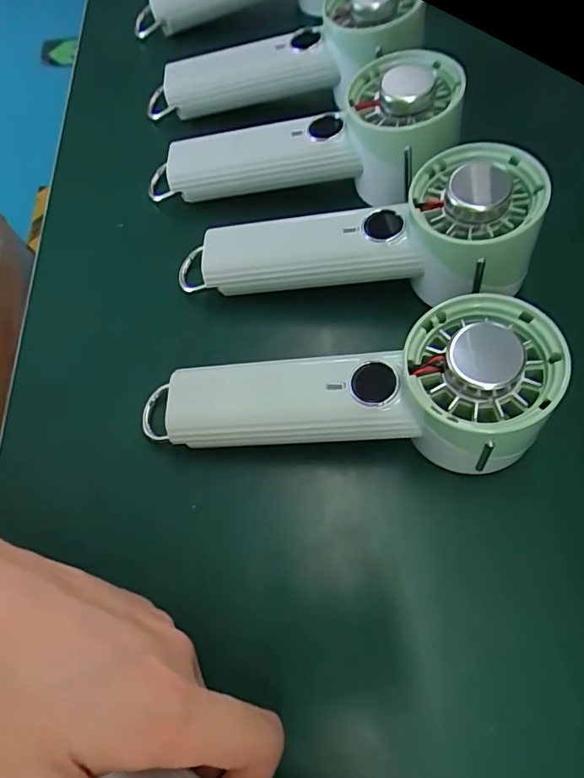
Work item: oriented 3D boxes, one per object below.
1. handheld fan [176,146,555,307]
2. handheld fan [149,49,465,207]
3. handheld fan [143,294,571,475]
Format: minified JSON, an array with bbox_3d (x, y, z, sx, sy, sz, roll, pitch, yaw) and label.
[{"bbox_3d":[0.026,-0.075,0.269,0.198,0.045,0.066,-4,64,16],"label":"handheld fan"},{"bbox_3d":[0.003,-0.143,0.307,0.189,0.049,0.056,-5,64,18],"label":"handheld fan"},{"bbox_3d":[0.020,0.008,0.243,0.196,0.056,0.062,-7,64,16],"label":"handheld fan"}]

